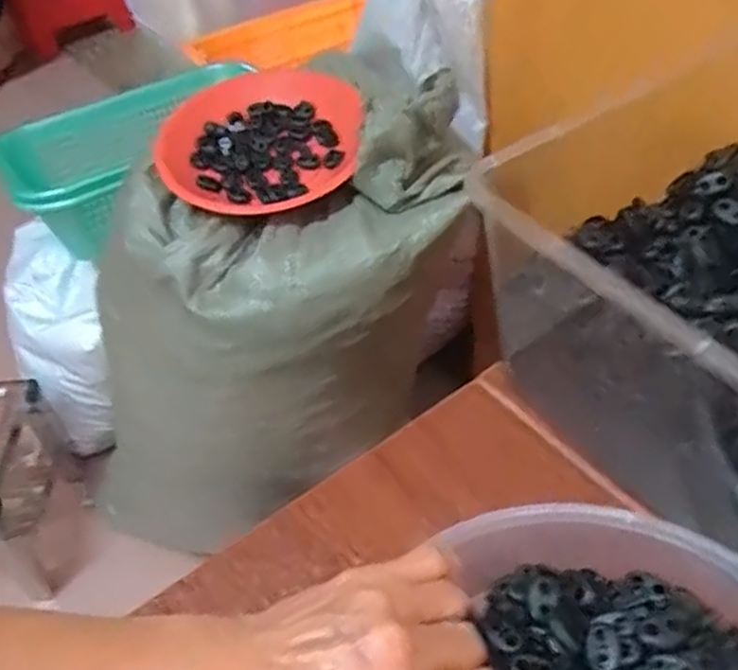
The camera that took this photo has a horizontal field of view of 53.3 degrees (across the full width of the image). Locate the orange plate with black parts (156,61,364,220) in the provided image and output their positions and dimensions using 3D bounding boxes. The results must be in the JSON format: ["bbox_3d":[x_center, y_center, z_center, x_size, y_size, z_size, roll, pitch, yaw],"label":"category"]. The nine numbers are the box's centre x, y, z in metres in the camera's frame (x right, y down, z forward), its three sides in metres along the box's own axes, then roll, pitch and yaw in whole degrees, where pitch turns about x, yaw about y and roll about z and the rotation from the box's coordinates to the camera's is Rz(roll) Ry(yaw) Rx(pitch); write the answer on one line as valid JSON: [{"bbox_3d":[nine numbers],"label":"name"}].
[{"bbox_3d":[-0.099,-0.173,0.668,0.175,0.068,0.182,-3,47,3],"label":"orange plate with black parts"}]

